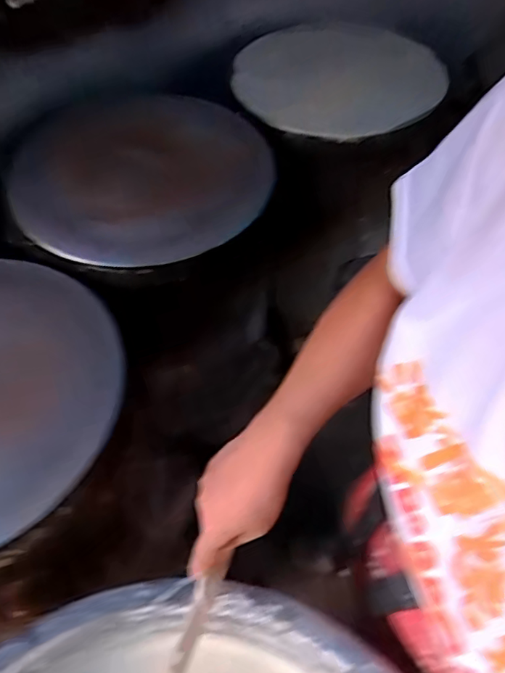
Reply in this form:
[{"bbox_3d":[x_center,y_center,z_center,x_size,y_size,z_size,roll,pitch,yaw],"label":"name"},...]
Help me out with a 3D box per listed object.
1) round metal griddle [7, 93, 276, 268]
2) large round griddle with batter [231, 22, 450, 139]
[{"bbox_3d":[-0.141,-0.265,0.773,0.329,0.054,0.394,5,54,0],"label":"round metal griddle"},{"bbox_3d":[0.152,-0.492,0.961,0.359,0.037,0.406,0,54,-3],"label":"large round griddle with batter"}]

